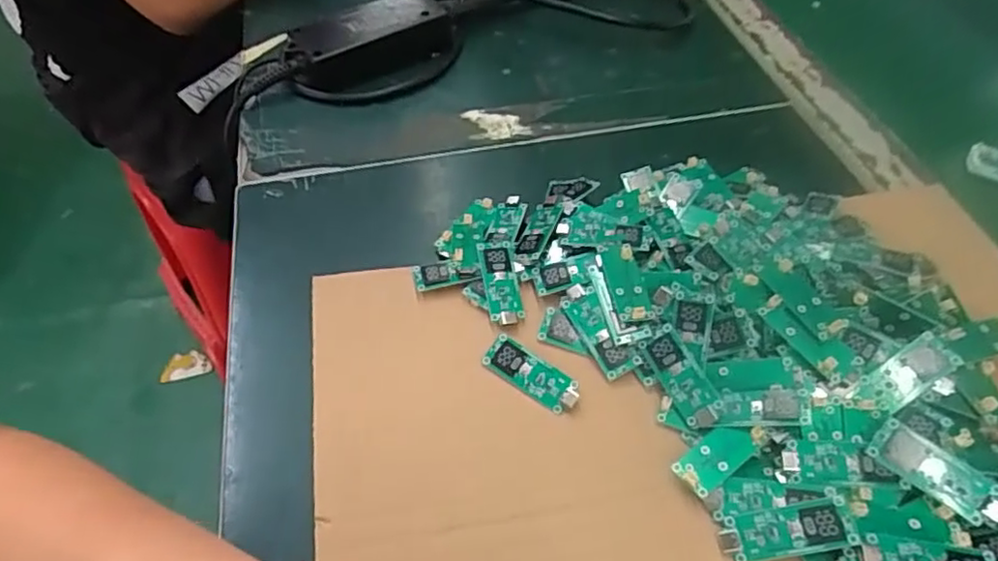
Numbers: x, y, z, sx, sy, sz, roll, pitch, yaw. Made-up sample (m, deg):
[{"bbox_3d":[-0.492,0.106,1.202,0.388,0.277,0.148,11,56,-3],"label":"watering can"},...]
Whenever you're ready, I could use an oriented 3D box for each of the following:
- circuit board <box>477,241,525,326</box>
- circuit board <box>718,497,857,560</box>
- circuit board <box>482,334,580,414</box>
[{"bbox_3d":[0.000,0.000,0.351,0.019,0.009,0.053,-6,65,-10],"label":"circuit board"},{"bbox_3d":[0.118,0.104,0.263,0.051,0.004,0.019,-17,63,16],"label":"circuit board"},{"bbox_3d":[0.016,0.047,0.317,0.050,0.007,0.018,33,58,23],"label":"circuit board"}]

